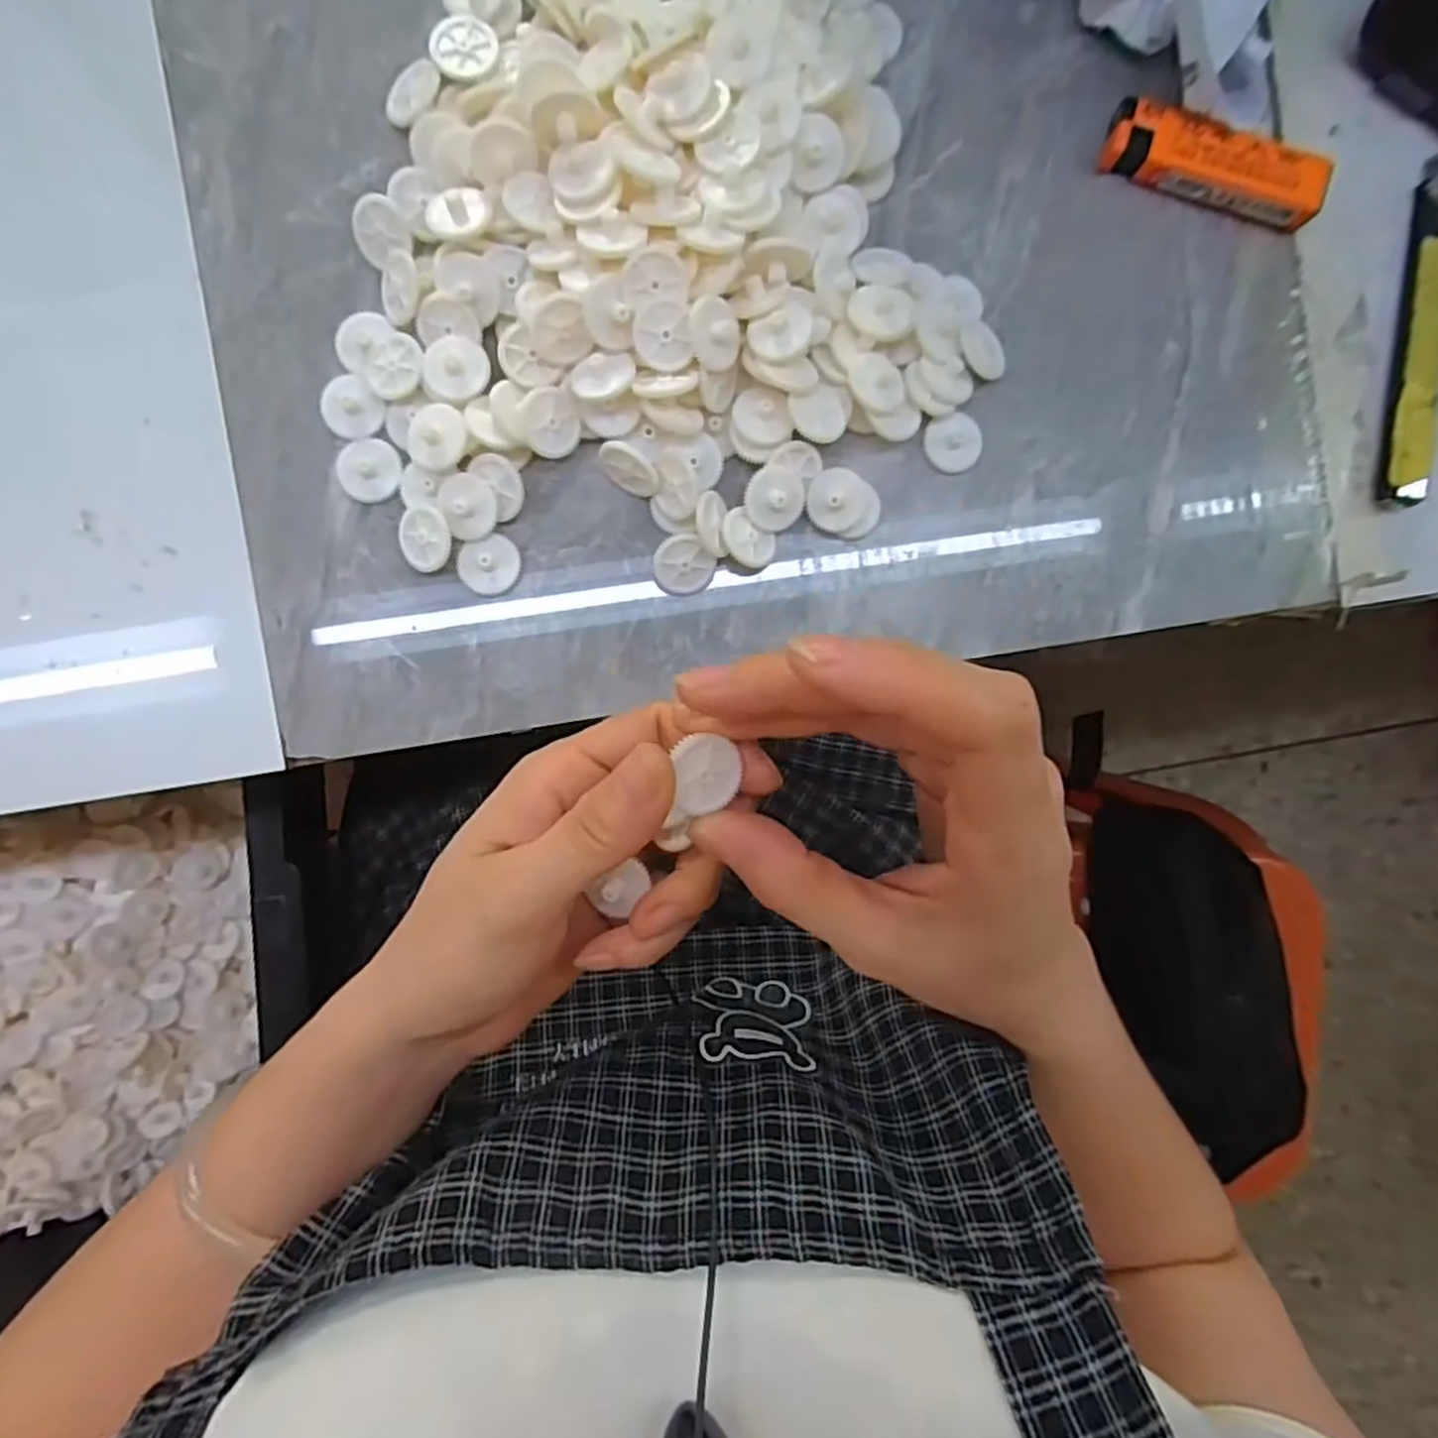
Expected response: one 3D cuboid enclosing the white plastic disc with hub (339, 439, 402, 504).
[{"bbox_3d":[-0.121,-0.086,0.259,0.021,0.004,0.021,0,91,-5],"label":"white plastic disc with hub"}]

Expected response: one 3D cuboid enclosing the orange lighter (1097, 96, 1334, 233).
[{"bbox_3d":[0.182,-0.203,0.275,0.079,0.015,0.023,19,90,-5],"label":"orange lighter"}]

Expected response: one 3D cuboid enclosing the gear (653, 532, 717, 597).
[{"bbox_3d":[-0.012,-0.054,0.264,0.021,0.004,0.022,-8,127,-8],"label":"gear"}]

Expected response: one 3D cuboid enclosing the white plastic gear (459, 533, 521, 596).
[{"bbox_3d":[-0.080,-0.054,0.263,0.021,0.004,0.019,-19,93,-4],"label":"white plastic gear"}]

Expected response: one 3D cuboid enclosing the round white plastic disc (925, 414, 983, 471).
[{"bbox_3d":[0.087,-0.101,0.276,0.021,0.004,0.020,0,91,-5],"label":"round white plastic disc"}]

